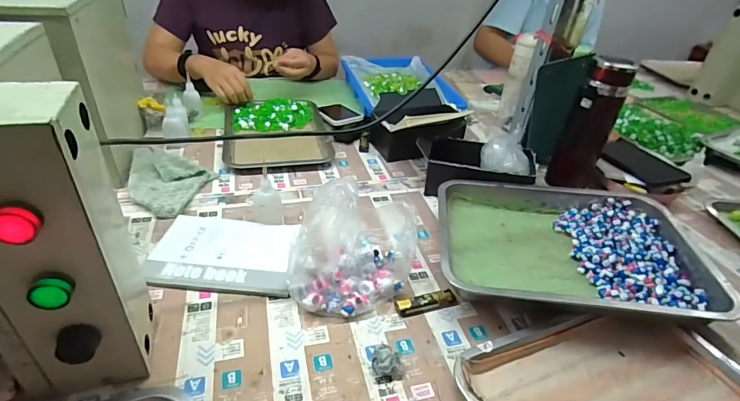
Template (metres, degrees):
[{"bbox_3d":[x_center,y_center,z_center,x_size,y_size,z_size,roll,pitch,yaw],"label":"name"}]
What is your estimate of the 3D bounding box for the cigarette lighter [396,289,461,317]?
[{"bbox_3d":[0.074,0.130,0.519,0.083,0.011,0.022,-8,37,-18],"label":"cigarette lighter"}]

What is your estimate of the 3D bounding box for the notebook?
[{"bbox_3d":[-0.199,0.071,0.566,0.190,0.010,0.142,4,32,-3],"label":"notebook"}]

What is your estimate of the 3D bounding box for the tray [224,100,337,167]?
[{"bbox_3d":[-0.203,-0.153,0.874,0.213,0.033,0.257,-6,37,-15],"label":"tray"}]

